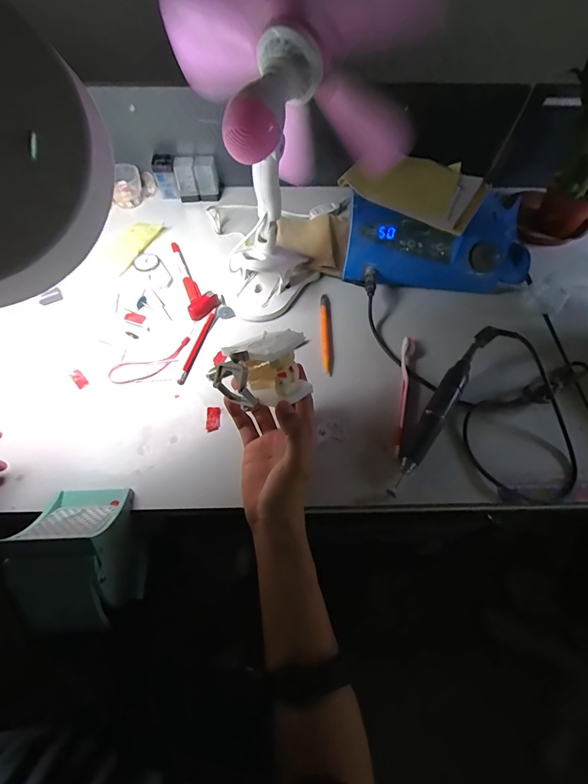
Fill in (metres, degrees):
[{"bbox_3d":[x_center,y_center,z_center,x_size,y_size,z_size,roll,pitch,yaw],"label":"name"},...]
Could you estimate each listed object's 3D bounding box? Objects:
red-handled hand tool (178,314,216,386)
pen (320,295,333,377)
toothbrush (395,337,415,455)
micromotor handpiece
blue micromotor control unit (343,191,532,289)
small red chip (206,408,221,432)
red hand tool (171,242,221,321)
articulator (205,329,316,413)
[{"bbox_3d":[-0.124,-0.058,0.487,0.009,0.004,0.110,15,64,6],"label":"red-handled hand tool"},{"bbox_3d":[0.042,-0.078,0.501,0.016,0.013,0.127,0,63,-1],"label":"pen"},{"bbox_3d":[0.130,0.000,0.451,0.015,0.015,0.162,13,64,6],"label":"toothbrush"},{"bbox_3d":[0.170,0.017,0.435,0.024,0.035,0.241,33,67,15],"label":"micromotor handpiece"},{"bbox_3d":[0.203,-0.225,0.543,0.265,0.072,0.134,1,62,1],"label":"blue micromotor control unit"},{"bbox_3d":[-0.094,0.032,0.439,0.016,0.004,0.028,-3,63,-2],"label":"small red chip"},{"bbox_3d":[-0.143,-0.169,0.537,0.042,0.018,0.145,-17,65,-9],"label":"red hand tool"},{"bbox_3d":[-0.026,-0.017,0.353,0.088,0.061,0.066,-34,69,-17],"label":"articulator"}]

